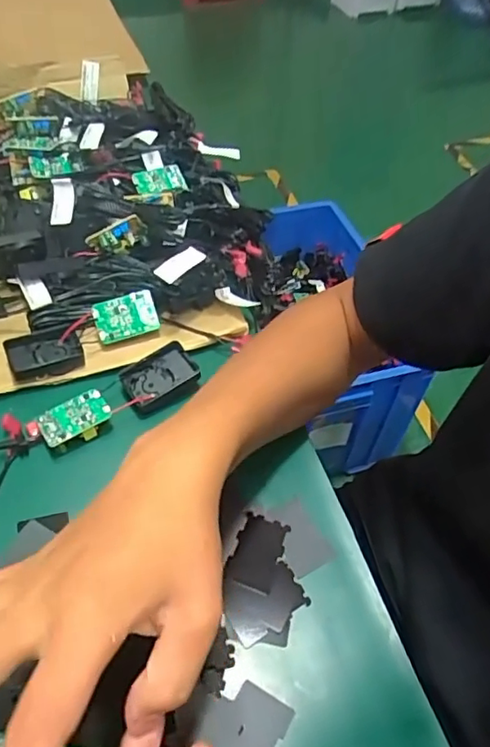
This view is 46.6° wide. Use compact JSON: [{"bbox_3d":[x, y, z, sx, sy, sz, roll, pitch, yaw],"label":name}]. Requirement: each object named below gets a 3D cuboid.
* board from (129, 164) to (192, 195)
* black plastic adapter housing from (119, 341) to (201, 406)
[{"bbox_3d":[-0.087,-0.197,0.584,0.056,0.026,0.008,-20,19,-23],"label":"board"},{"bbox_3d":[-0.070,0.002,0.472,0.059,0.017,0.041,-24,55,-21],"label":"black plastic adapter housing"}]

